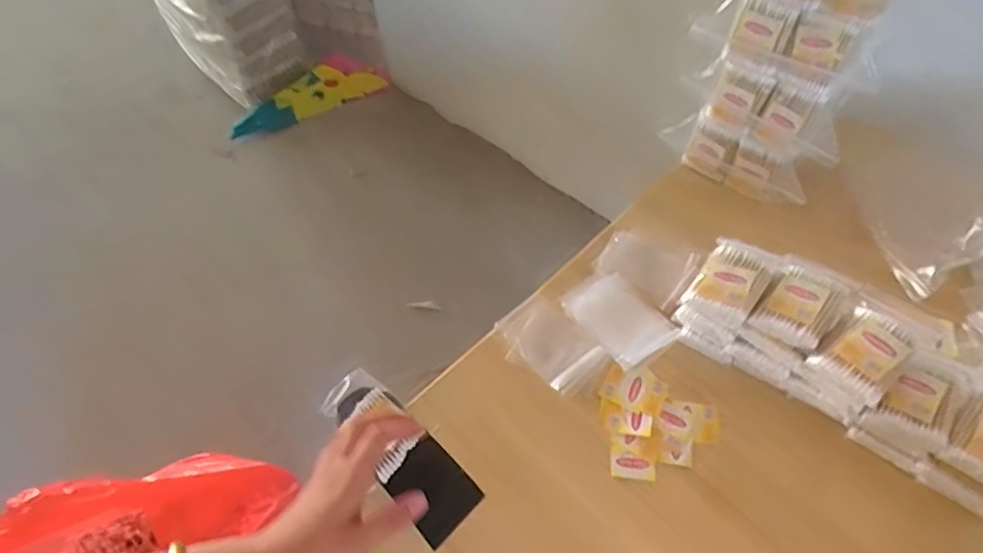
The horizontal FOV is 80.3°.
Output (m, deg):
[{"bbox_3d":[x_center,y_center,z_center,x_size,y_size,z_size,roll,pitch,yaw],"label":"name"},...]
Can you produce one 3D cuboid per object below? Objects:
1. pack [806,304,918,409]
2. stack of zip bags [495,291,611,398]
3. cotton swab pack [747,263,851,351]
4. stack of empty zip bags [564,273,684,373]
[{"bbox_3d":[0.308,0.063,0.479,0.069,0.024,0.054,-35,59,-19],"label":"pack"},{"bbox_3d":[0.059,0.070,0.600,0.077,0.011,0.113,-35,59,-20],"label":"stack of zip bags"},{"bbox_3d":[0.272,0.026,0.514,0.056,0.018,0.070,33,63,24],"label":"cotton swab pack"},{"bbox_3d":[0.131,0.043,0.604,0.071,0.011,0.109,-32,58,-18],"label":"stack of empty zip bags"}]

